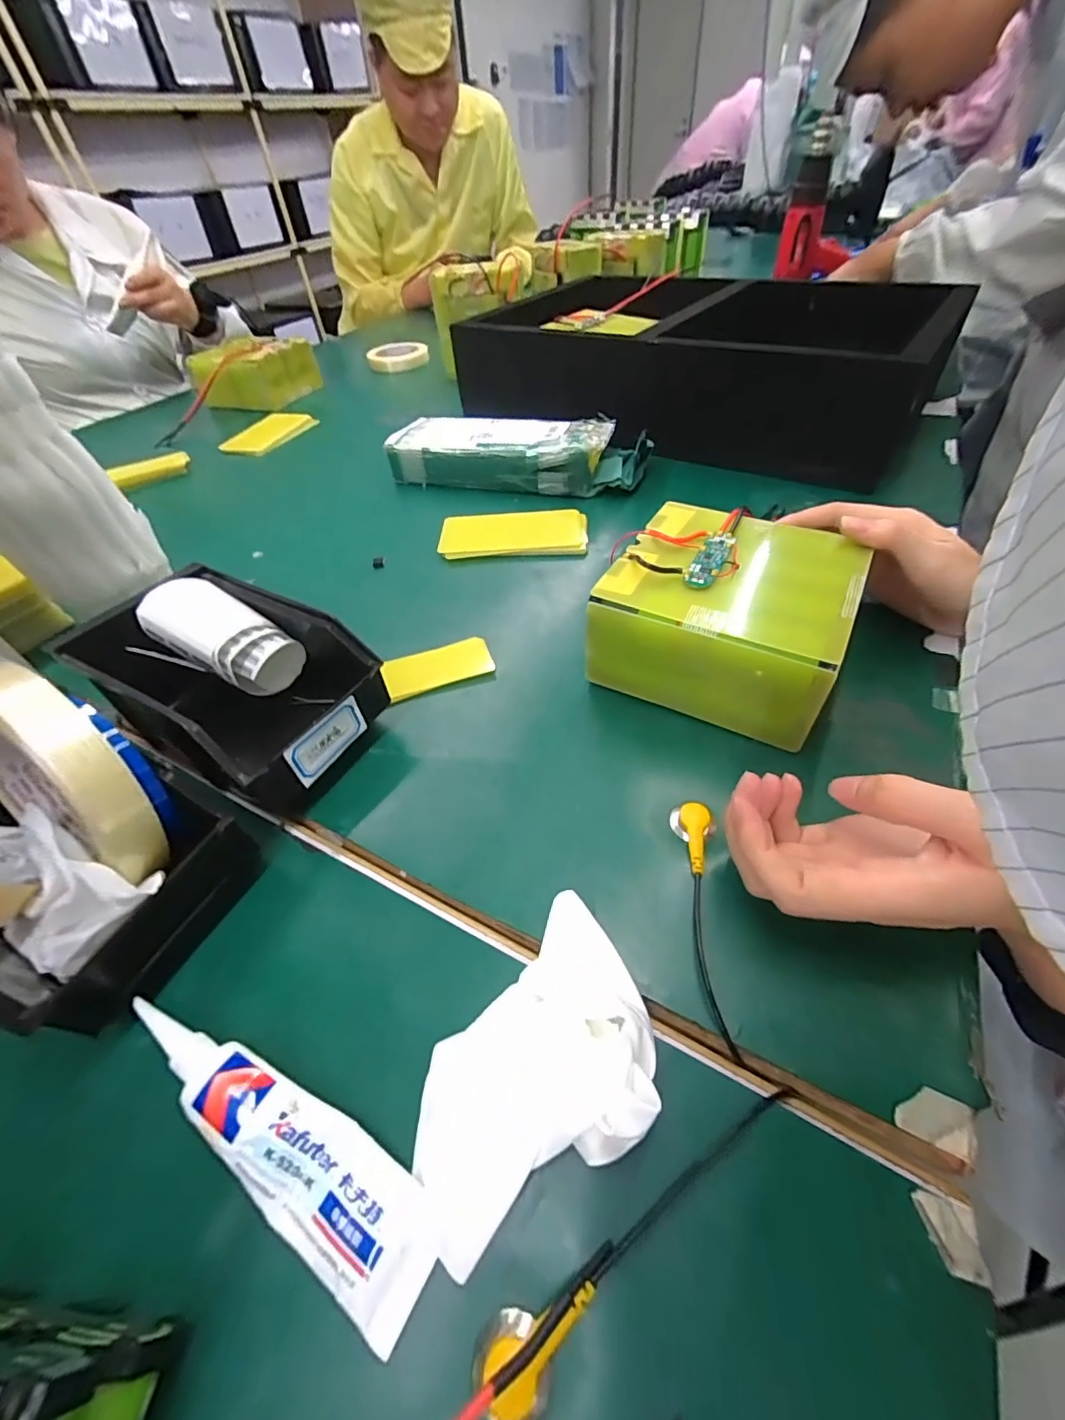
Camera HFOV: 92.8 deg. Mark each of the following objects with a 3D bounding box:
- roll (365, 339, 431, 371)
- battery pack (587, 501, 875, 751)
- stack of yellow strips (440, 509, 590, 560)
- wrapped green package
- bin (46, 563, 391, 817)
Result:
[{"bbox_3d":[-0.250,-0.659,0.943,0.110,0.027,0.104,-12,48,-6],"label":"roll"},{"bbox_3d":[0.129,-0.065,0.341,0.141,0.071,0.148,21,53,23],"label":"battery pack"},{"bbox_3d":[-0.019,-0.175,0.500,0.141,0.010,0.075,-2,48,3],"label":"stack of yellow strips"},{"bbox_3d":[-0.016,-0.300,0.586,0.292,0.049,0.105,10,49,14],"label":"wrapped green package"},{"bbox_3d":[-0.187,-0.018,0.328,0.172,0.074,0.105,21,53,23],"label":"bin"}]

